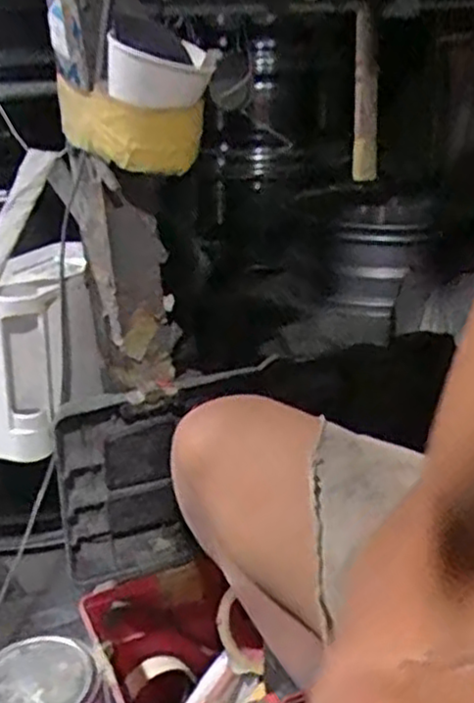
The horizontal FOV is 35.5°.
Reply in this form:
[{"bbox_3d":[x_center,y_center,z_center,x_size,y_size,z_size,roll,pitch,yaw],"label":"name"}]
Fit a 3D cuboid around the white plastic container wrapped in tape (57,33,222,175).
[{"bbox_3d":[-0.085,-0.207,0.619,0.082,0.093,0.129,-20,30,-35],"label":"white plastic container wrapped in tape"}]

